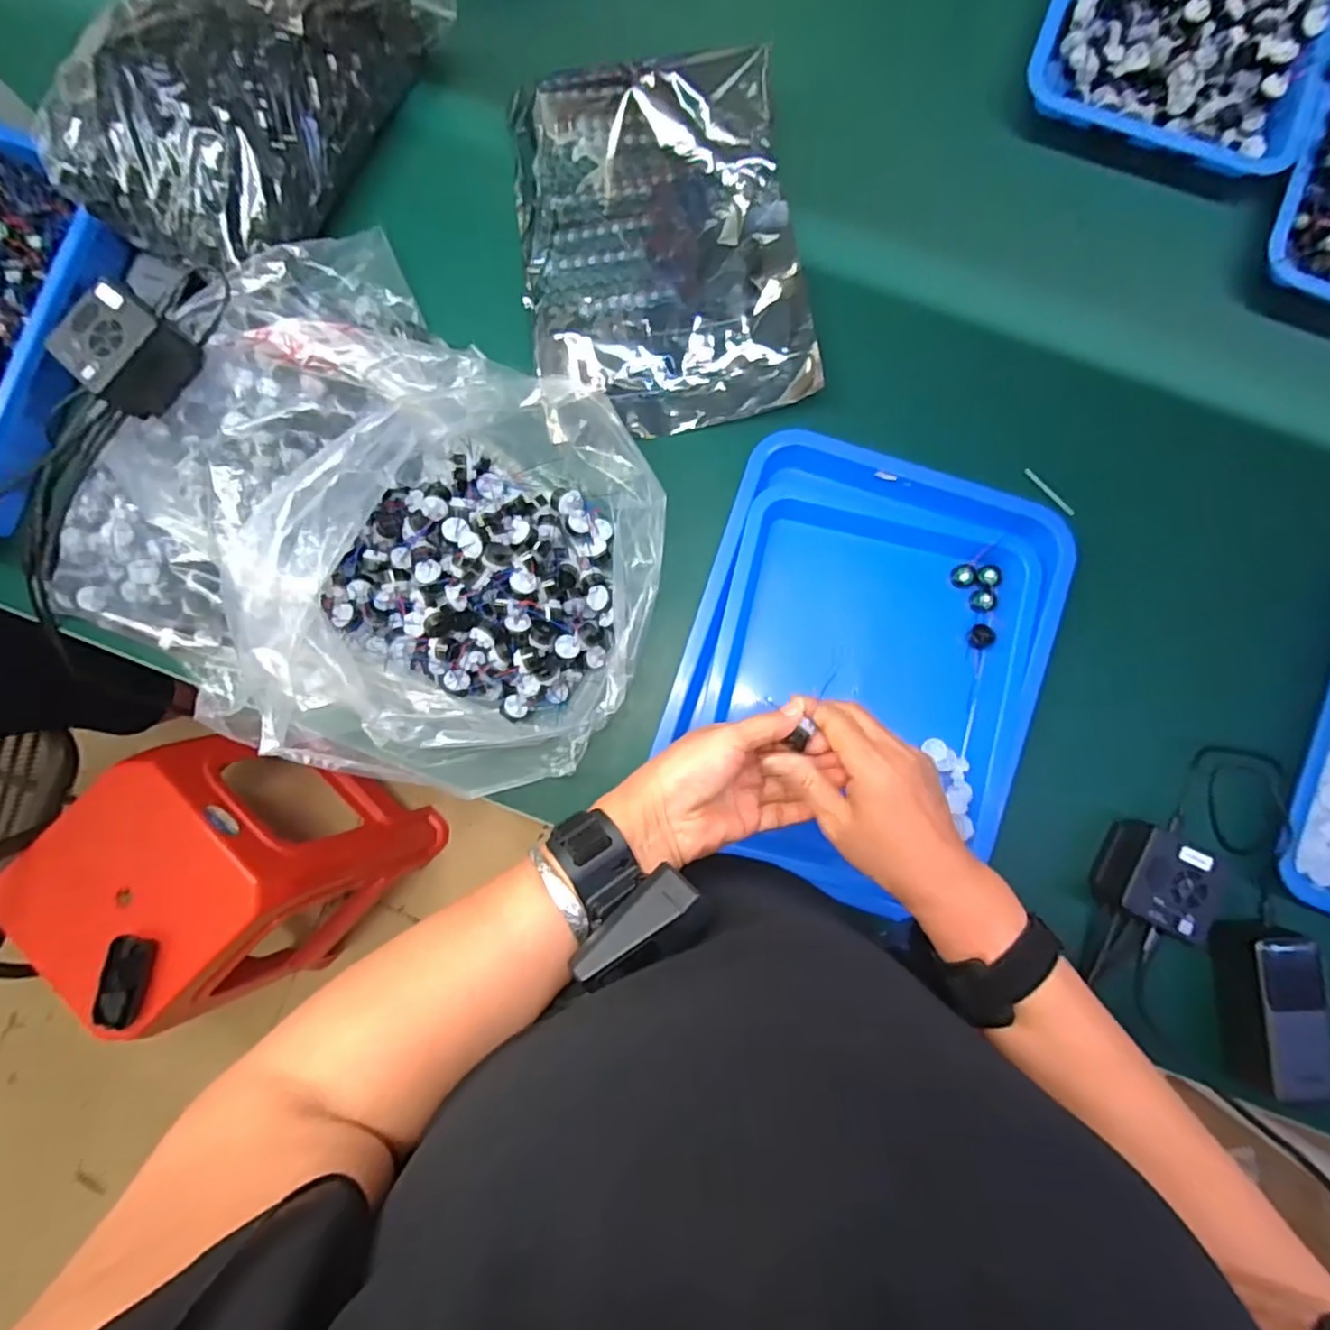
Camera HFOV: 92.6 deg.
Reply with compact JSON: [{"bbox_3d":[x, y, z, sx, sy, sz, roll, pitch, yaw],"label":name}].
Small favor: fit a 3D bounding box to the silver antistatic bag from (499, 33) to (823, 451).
[{"bbox_3d":[-0.006,-0.392,0.586,0.254,0.050,0.341,-8,91,1],"label":"silver antistatic bag"}]

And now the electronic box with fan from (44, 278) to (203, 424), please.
[{"bbox_3d":[-0.436,-0.254,0.513,0.075,0.047,0.079,34,87,3],"label":"electronic box with fan"}]

